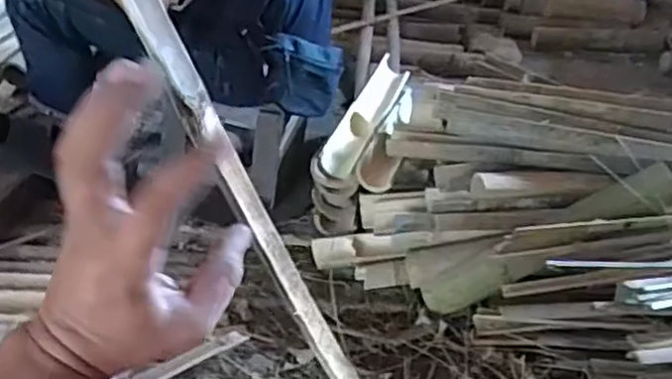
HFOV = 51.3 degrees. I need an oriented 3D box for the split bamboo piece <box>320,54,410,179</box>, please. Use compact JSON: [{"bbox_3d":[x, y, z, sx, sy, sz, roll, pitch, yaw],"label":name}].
[{"bbox_3d":[0.079,-0.179,1.625,0.079,0.055,0.527,13,33,12],"label":"split bamboo piece"}]

